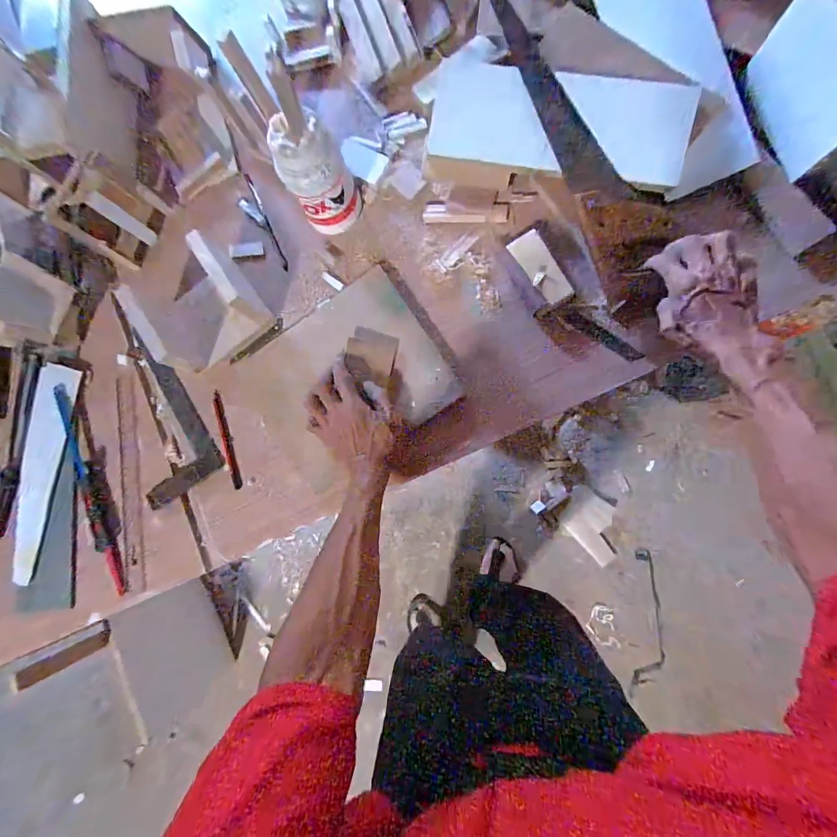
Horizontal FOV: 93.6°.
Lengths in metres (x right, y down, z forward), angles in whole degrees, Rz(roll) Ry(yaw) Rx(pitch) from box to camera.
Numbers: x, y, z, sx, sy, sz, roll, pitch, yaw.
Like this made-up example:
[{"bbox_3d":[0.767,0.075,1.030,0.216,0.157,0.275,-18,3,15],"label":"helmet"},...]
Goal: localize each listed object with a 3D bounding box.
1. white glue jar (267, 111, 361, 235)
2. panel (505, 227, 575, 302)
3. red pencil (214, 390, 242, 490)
[{"bbox_3d":[-0.123,-0.295,0.482,0.077,0.128,0.071,-27,83,4],"label":"white glue jar"},{"bbox_3d":[0.152,-0.188,0.489,0.037,0.005,0.097,-35,79,20],"label":"panel"},{"bbox_3d":[-0.261,0.029,0.535,0.013,0.004,0.135,-17,84,5],"label":"red pencil"}]

